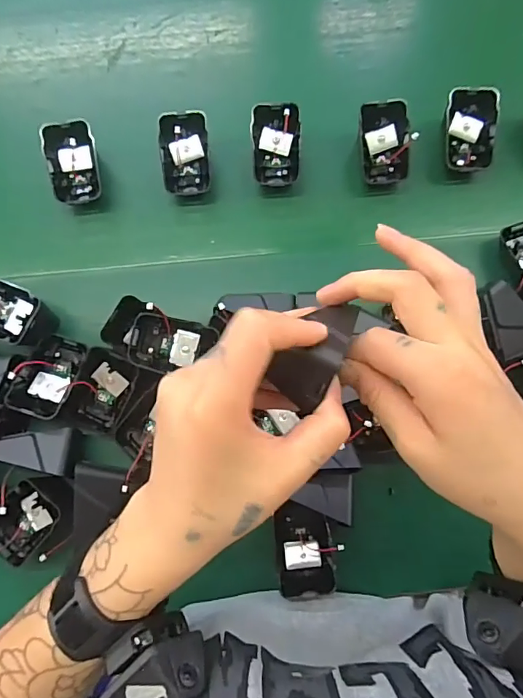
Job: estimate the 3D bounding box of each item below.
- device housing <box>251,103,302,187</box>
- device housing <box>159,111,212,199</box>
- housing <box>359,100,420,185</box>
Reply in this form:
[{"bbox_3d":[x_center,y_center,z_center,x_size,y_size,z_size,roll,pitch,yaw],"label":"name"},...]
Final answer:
[{"bbox_3d":[0.013,-0.185,0.427,0.047,0.043,0.065,-5,80,-1],"label":"device housing"},{"bbox_3d":[-0.069,-0.177,0.421,0.046,0.019,0.070,2,110,-9],"label":"device housing"},{"bbox_3d":[0.113,-0.185,0.424,0.046,0.041,0.066,-7,80,-2],"label":"housing"}]

